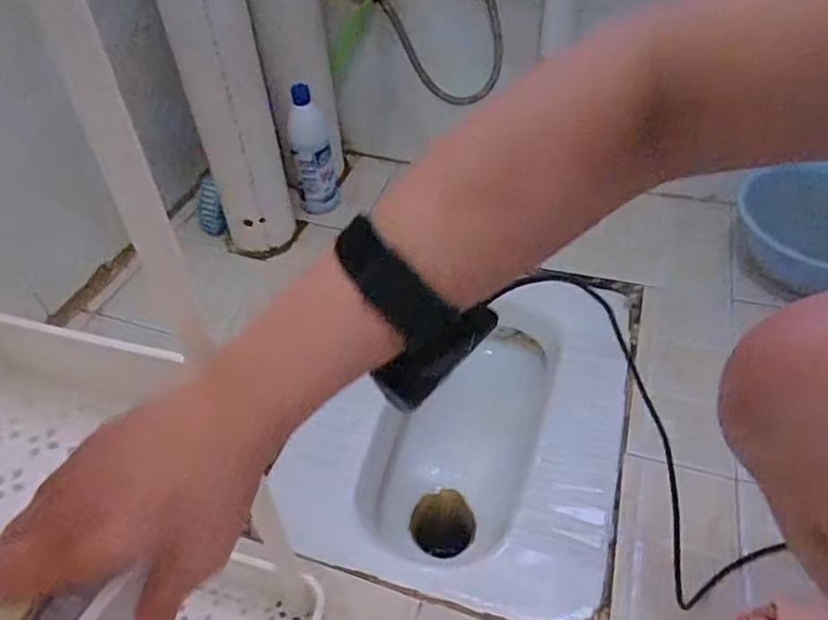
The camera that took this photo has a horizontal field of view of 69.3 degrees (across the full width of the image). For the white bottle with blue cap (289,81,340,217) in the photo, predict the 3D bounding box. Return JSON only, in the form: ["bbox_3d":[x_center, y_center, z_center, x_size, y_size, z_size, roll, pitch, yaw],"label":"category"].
[{"bbox_3d":[-0.173,-0.273,1.016,0.071,0.204,0.074,-4,44,1],"label":"white bottle with blue cap"}]

